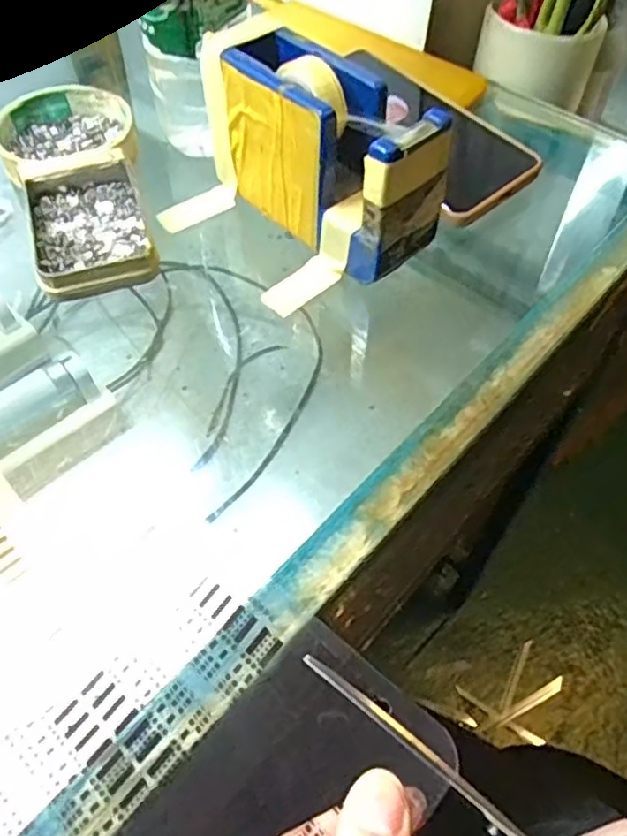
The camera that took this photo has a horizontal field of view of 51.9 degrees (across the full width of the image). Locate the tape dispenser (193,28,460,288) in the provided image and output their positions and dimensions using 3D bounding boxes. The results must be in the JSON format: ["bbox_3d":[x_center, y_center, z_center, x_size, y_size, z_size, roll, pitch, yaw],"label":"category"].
[{"bbox_3d":[0.003,-0.136,0.334,0.046,0.081,0.135,-38,63,-24],"label":"tape dispenser"}]

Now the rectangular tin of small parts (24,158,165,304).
[{"bbox_3d":[-0.122,-0.105,0.350,0.060,0.015,0.099,-16,56,-11],"label":"rectangular tin of small parts"}]

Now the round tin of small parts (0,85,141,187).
[{"bbox_3d":[-0.150,-0.173,0.395,0.081,0.017,0.082,0,54,0],"label":"round tin of small parts"}]

